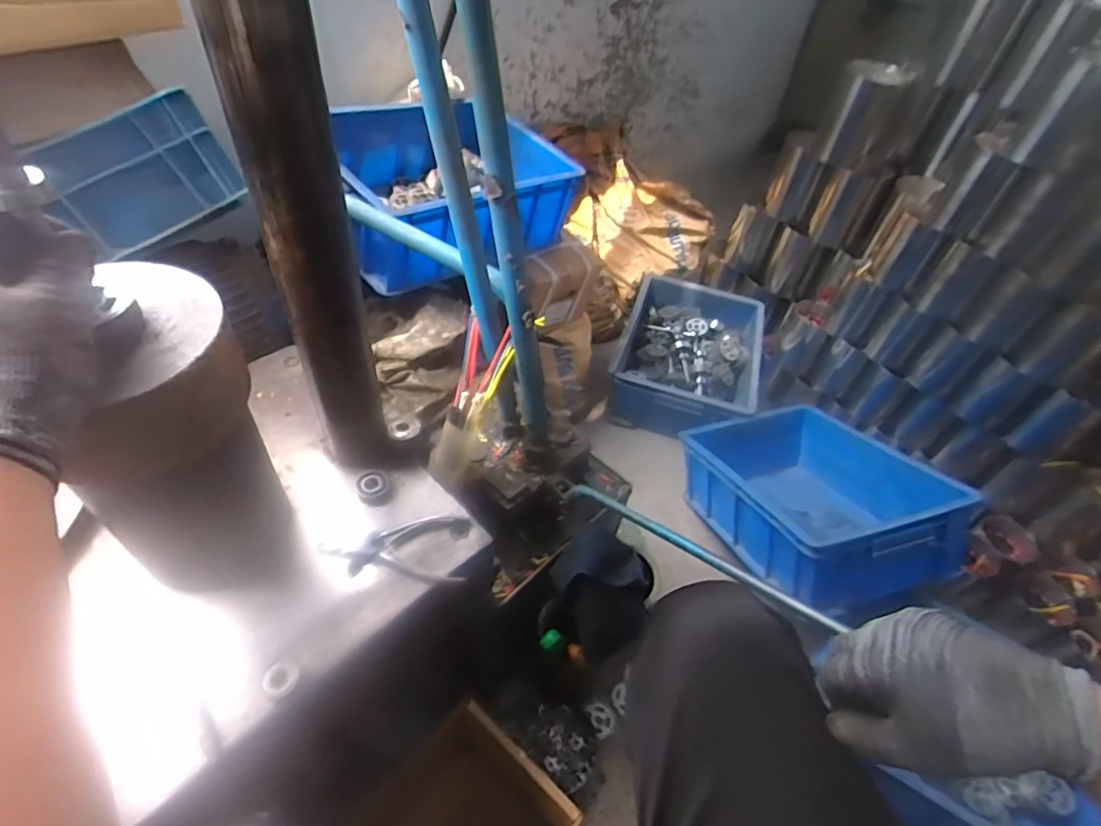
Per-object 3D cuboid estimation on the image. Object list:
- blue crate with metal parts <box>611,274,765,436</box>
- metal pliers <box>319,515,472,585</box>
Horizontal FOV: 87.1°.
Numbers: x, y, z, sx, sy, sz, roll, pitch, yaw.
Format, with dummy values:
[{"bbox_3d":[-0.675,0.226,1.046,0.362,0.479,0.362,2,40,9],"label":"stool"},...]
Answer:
[{"bbox_3d":[0.318,-0.123,1.327,0.312,0.130,0.396,18,48,10],"label":"blue crate with metal parts"},{"bbox_3d":[-0.147,0.129,0.549,0.137,0.015,0.072,-2,48,-9],"label":"metal pliers"}]

